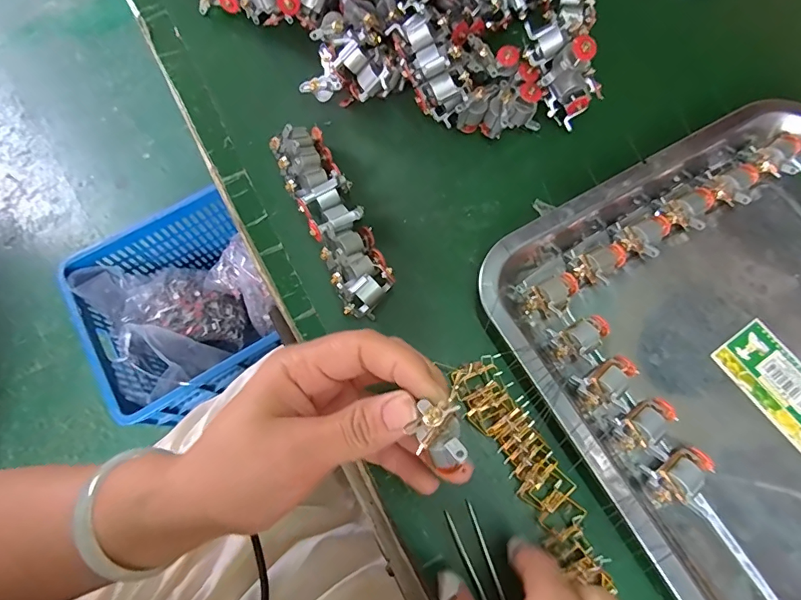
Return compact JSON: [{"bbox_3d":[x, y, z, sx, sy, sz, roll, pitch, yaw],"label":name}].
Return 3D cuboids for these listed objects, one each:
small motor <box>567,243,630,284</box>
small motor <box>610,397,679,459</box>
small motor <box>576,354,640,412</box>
[{"bbox_3d":[0.120,-0.020,0.286,0.033,0.020,0.022,-36,74,-10],"label":"small motor"},{"bbox_3d":[0.130,0.068,0.253,0.035,0.017,0.020,-37,74,-10],"label":"small motor"},{"bbox_3d":[0.113,0.047,0.262,0.036,0.019,0.018,-34,74,-9],"label":"small motor"}]

